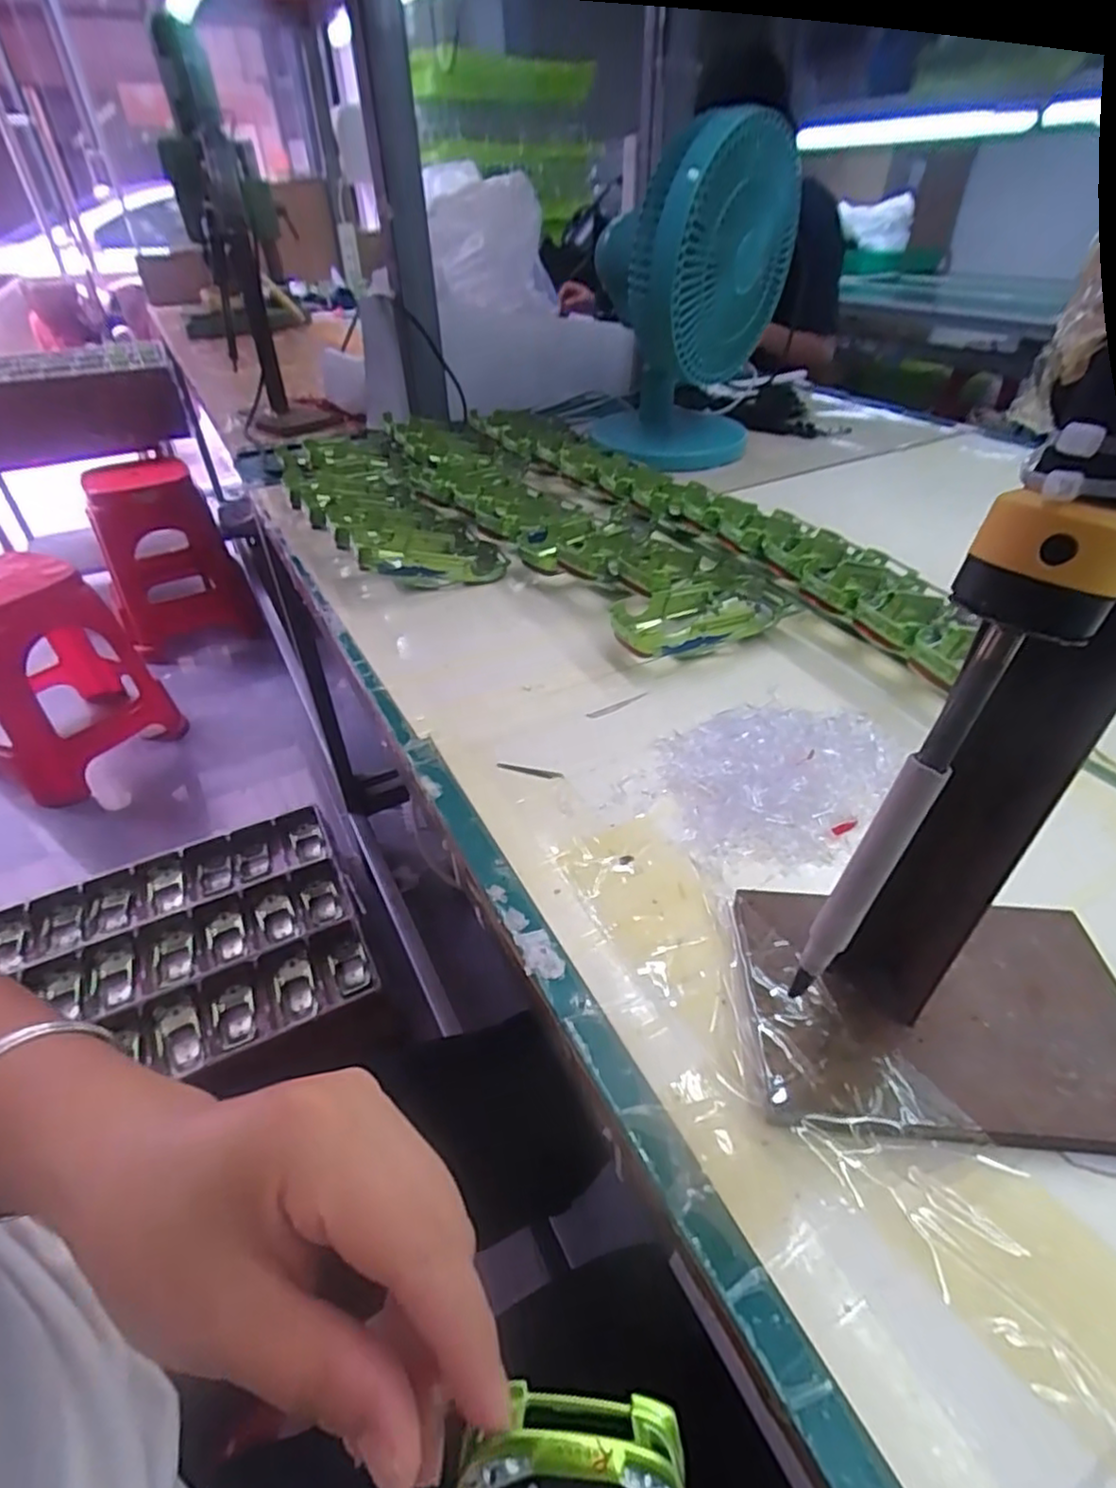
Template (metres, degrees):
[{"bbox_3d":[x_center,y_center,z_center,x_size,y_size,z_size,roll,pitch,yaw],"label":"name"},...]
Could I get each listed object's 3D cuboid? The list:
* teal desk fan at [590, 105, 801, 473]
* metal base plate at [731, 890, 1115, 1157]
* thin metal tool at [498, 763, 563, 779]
[{"bbox_3d":[0.153,-0.484,0.760,0.200,0.314,0.200,11,41,15],"label":"teal desk fan"},{"bbox_3d":[0.152,0.105,0.271,0.147,0.011,0.098,0,41,6],"label":"metal base plate"},{"bbox_3d":[-0.017,0.016,0.404,0.041,0.004,0.005,11,49,15],"label":"thin metal tool"}]

